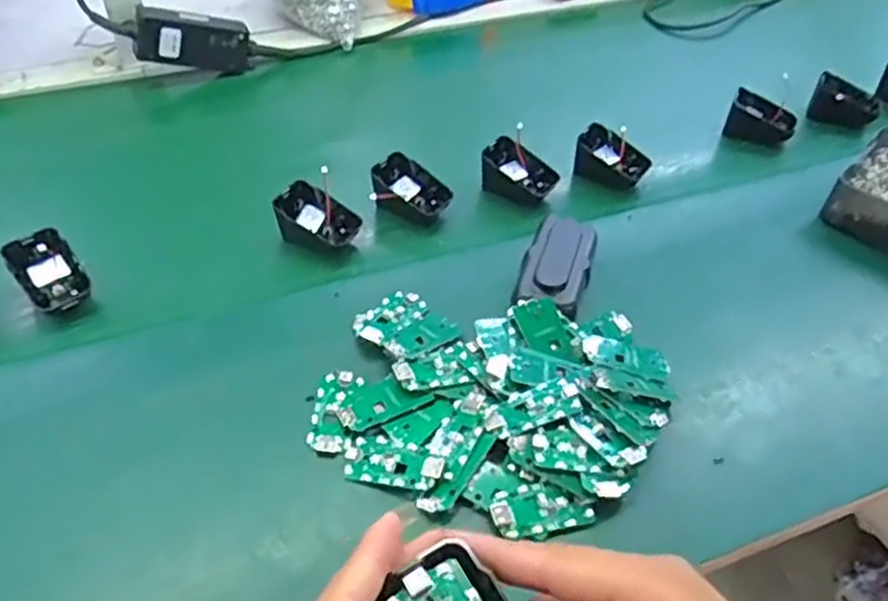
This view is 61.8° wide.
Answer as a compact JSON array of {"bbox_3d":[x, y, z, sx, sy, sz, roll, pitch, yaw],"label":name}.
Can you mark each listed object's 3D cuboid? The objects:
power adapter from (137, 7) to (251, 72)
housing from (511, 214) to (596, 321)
[{"bbox_3d":[-0.263,-0.277,0.797,0.126,0.060,0.030,-1,40,-35],"label":"power adapter"},{"bbox_3d":[0.089,-0.030,0.585,0.052,0.018,0.097,11,45,9],"label":"housing"}]

